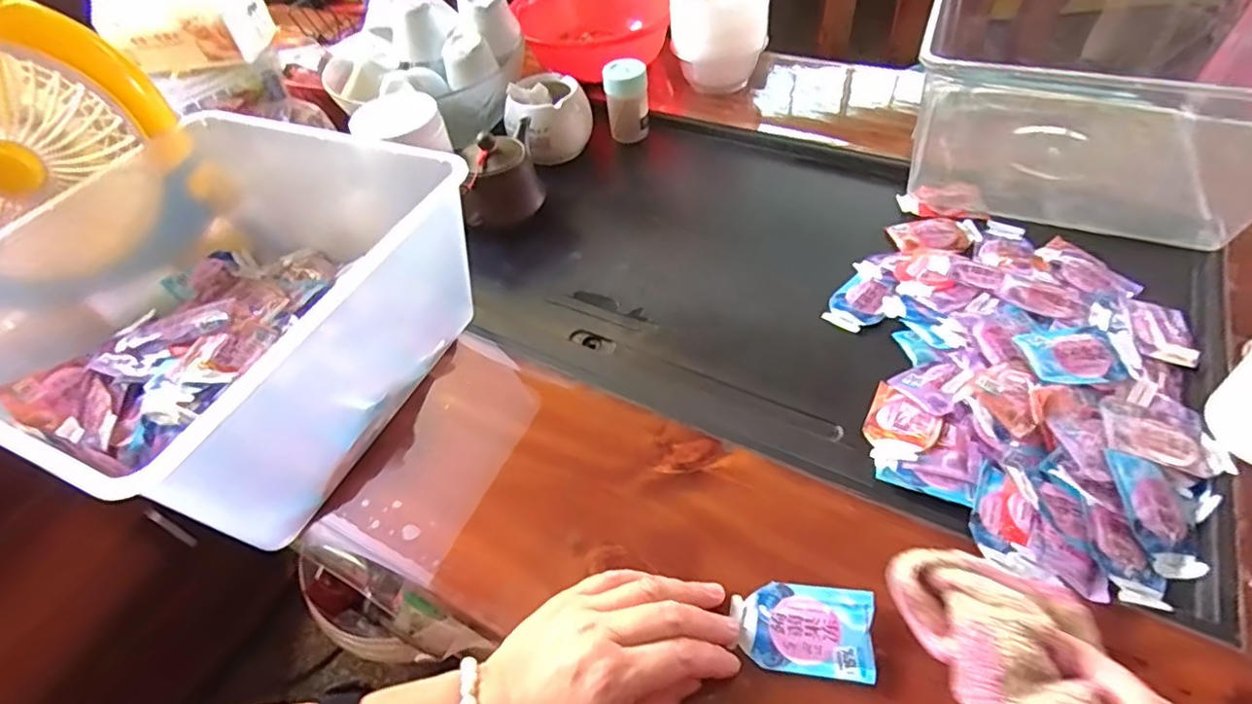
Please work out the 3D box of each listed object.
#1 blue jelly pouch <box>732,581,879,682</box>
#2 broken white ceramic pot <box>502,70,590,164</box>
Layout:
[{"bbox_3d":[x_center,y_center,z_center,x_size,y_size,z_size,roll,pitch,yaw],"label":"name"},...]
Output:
[{"bbox_3d":[0.100,0.156,0.349,0.075,0.013,0.047,6,51,12],"label":"blue jelly pouch"},{"bbox_3d":[-0.087,-0.260,0.705,0.095,0.072,0.097,-3,50,4],"label":"broken white ceramic pot"}]

